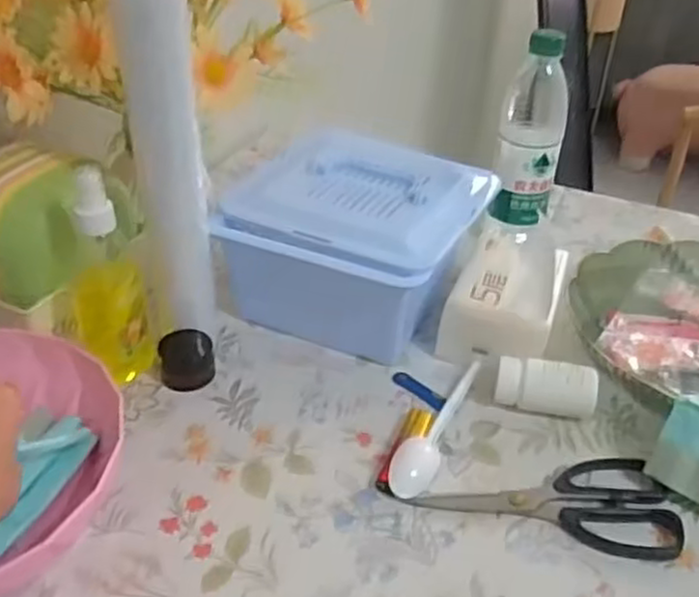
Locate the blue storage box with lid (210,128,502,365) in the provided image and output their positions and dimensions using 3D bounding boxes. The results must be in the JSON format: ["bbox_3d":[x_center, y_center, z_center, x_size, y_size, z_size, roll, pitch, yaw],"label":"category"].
[{"bbox_3d":[0.001,-0.042,0.680,0.200,0.117,0.172,15,38,17],"label":"blue storage box with lid"}]

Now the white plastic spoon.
[{"bbox_3d":[0.071,0.095,0.577,0.029,0.019,0.155,17,38,20],"label":"white plastic spoon"}]

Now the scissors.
[{"bbox_3d":[0.137,0.141,0.524,0.184,0.011,0.076,5,36,4],"label":"scissors"}]

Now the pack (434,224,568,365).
[{"bbox_3d":[0.144,0.000,0.662,0.088,0.078,0.124,17,38,20],"label":"pack"}]

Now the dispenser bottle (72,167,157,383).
[{"bbox_3d":[-0.188,-0.011,0.576,0.054,0.184,0.038,-10,37,-17],"label":"dispenser bottle"}]

